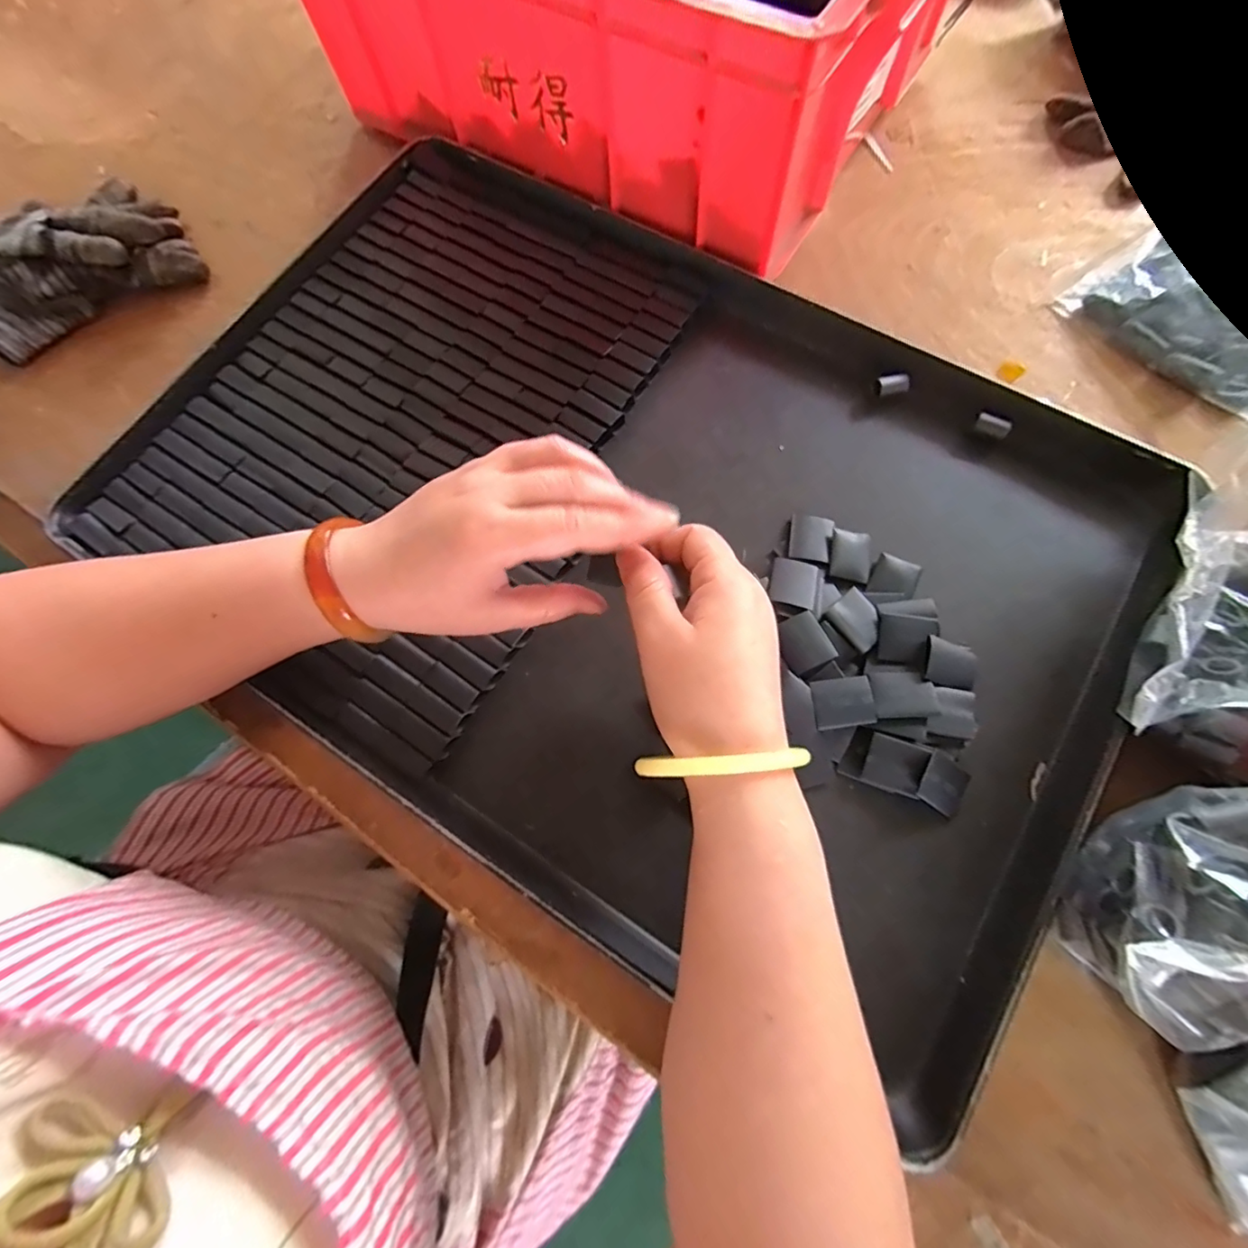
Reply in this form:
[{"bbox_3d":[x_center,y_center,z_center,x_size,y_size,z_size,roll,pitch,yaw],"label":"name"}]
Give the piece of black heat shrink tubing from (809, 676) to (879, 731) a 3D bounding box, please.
[{"bbox_3d":[0.118,0.043,0.302,0.032,0.009,0.025,-8,74,0],"label":"piece of black heat shrink tubing"}]

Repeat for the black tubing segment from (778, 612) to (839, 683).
[{"bbox_3d":[0.099,0.012,0.307,0.026,0.006,0.033,-26,75,-5],"label":"black tubing segment"}]

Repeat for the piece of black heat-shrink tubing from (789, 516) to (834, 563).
[{"bbox_3d":[0.113,-0.052,0.340,0.024,0.007,0.031,11,75,5],"label":"piece of black heat-shrink tubing"}]

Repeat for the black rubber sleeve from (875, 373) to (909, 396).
[{"bbox_3d":[0.174,-0.155,0.363,0.019,0.008,0.011,-1,74,2],"label":"black rubber sleeve"}]

